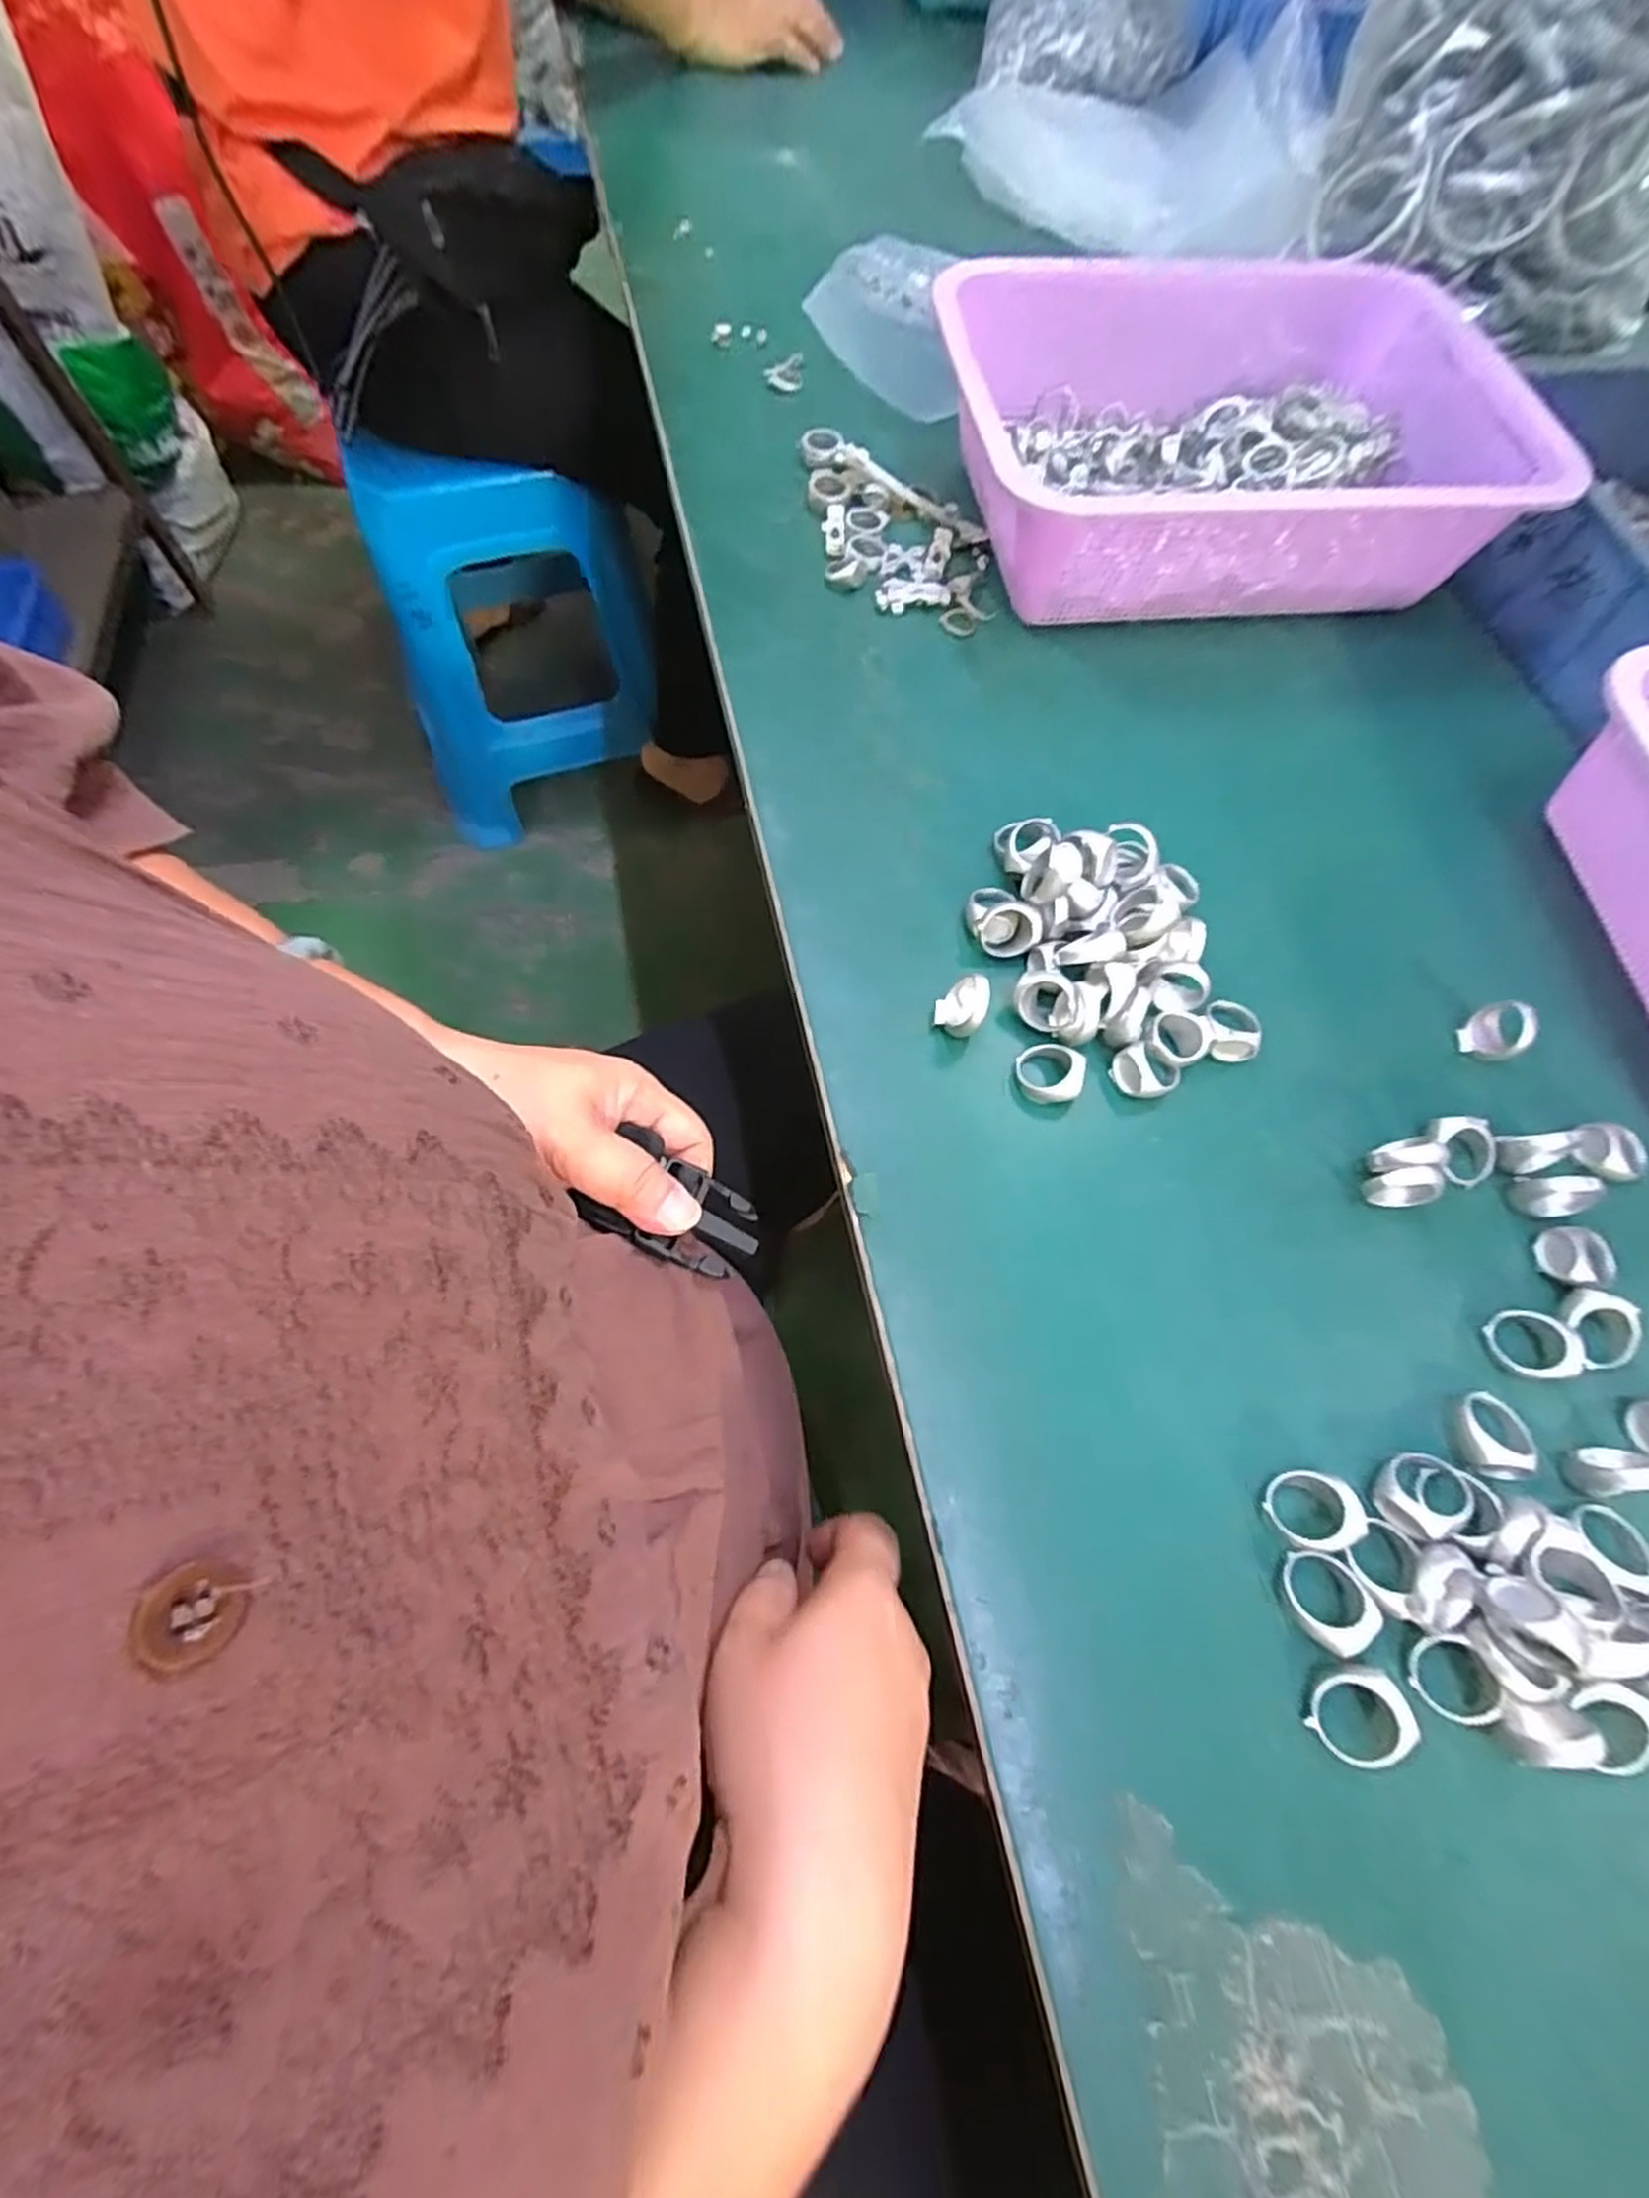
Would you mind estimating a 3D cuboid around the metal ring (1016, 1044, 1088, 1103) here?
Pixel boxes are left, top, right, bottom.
[{"bbox_3d":[0.093,-0.011,0.319,0.024,0.014,0.025,1,68,-2],"label":"metal ring"}]

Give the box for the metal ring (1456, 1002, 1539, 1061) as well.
[{"bbox_3d":[0.291,-0.029,0.336,0.013,0.029,0.023,4,56,-31],"label":"metal ring"}]

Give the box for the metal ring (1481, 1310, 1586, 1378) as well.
[{"bbox_3d":[0.258,0.089,0.284,0.025,0.013,0.024,1,68,-2],"label":"metal ring"}]

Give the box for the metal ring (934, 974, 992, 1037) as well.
[{"bbox_3d":[0.057,-0.038,0.324,0.020,0.023,0.021,1,68,-2],"label":"metal ring"}]

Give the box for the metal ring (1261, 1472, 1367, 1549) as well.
[{"bbox_3d":[0.161,0.136,0.258,0.025,0.016,0.023,1,68,-2],"label":"metal ring"}]

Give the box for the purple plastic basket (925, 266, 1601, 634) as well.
[{"bbox_3d":[0.228,-0.365,0.437,0.296,0.079,0.218,-6,68,-5],"label":"purple plastic basket"}]

